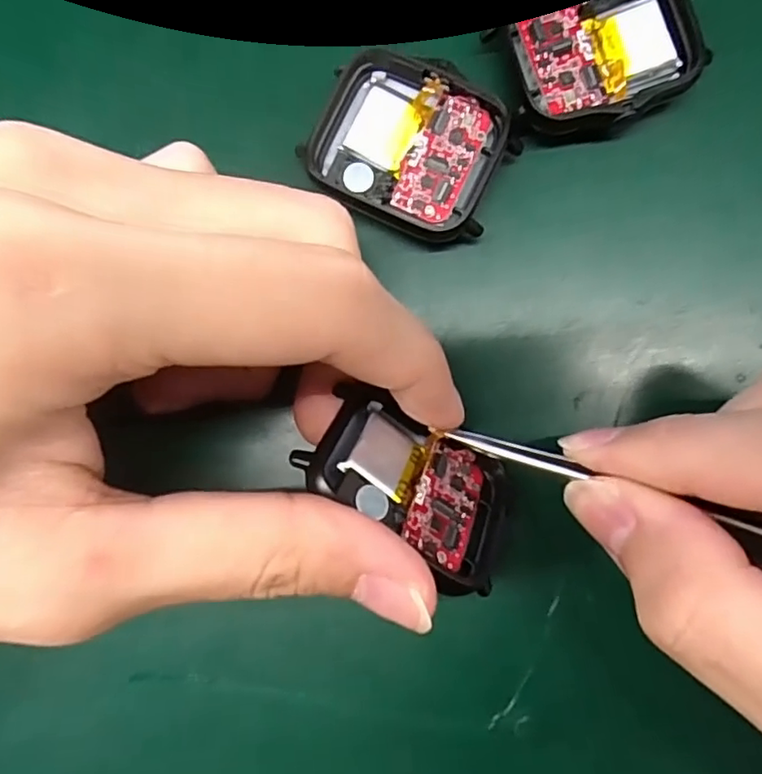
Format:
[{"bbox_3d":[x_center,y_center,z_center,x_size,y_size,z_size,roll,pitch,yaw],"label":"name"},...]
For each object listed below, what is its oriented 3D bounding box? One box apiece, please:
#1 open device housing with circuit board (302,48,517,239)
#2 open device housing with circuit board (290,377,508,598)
[{"bbox_3d":[0.007,-0.059,0.143,0.045,0.007,0.039,29,87,6],"label":"open device housing with circuit board"},{"bbox_3d":[0.008,0.023,0.131,0.052,0.009,0.036,35,43,-9],"label":"open device housing with circuit board"}]

